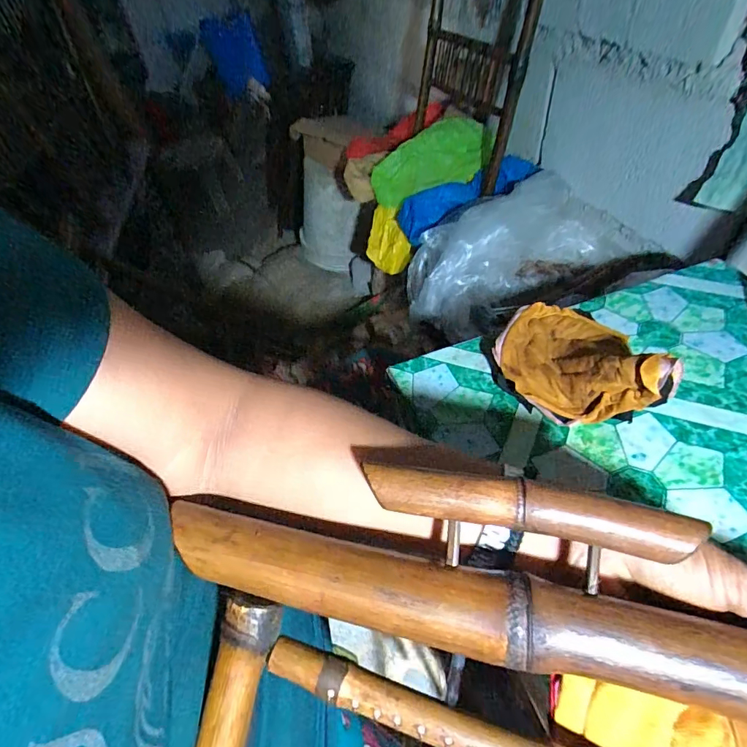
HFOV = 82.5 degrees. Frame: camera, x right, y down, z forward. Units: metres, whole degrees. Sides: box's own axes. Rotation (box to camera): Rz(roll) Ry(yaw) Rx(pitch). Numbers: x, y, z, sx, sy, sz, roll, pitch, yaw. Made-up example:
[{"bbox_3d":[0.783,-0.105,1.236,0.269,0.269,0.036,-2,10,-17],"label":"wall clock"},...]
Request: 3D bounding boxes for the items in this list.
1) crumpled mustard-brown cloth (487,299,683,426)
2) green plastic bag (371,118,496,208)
[{"bbox_3d":[0.177,-0.024,0.382,0.128,0.060,0.134,4,50,10],"label":"crumpled mustard-brown cloth"},{"bbox_3d":[0.118,-0.411,0.852,0.254,0.096,0.116,-20,48,13],"label":"green plastic bag"}]

